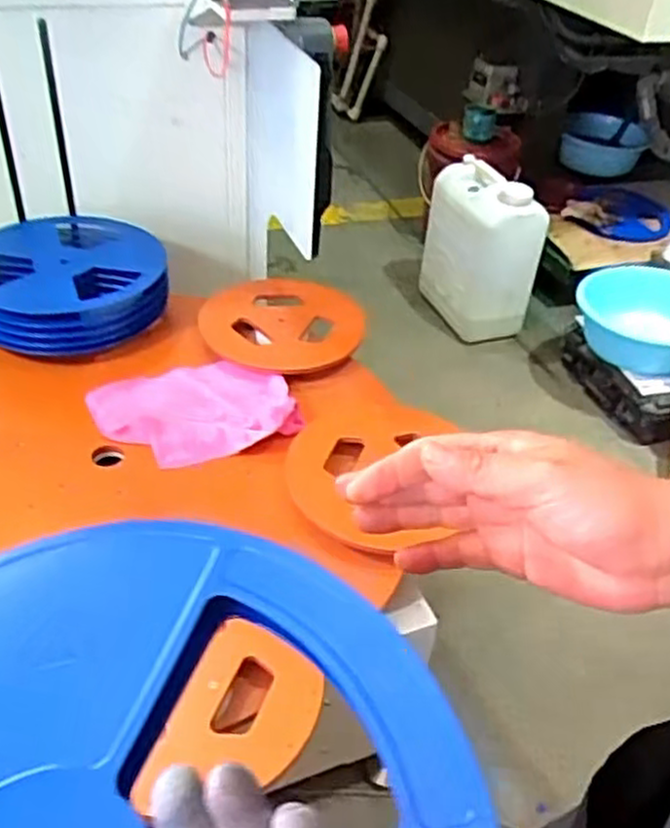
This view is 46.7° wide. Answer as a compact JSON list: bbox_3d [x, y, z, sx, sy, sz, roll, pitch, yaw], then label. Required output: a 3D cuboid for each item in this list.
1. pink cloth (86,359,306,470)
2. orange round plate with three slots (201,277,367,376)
[{"bbox_3d":[-0.211,-0.012,1.155,0.288,0.049,0.212,-10,41,-19],"label":"pink cloth"},{"bbox_3d":[-0.092,-0.157,1.328,0.272,0.016,0.256,1,45,-1],"label":"orange round plate with three slots"}]

